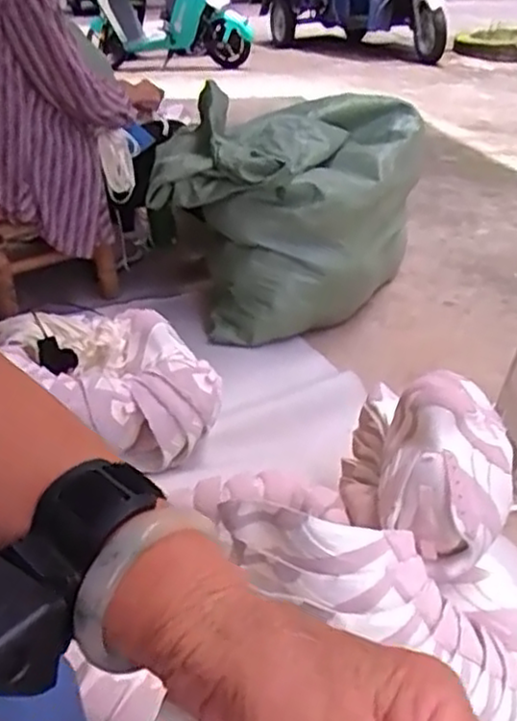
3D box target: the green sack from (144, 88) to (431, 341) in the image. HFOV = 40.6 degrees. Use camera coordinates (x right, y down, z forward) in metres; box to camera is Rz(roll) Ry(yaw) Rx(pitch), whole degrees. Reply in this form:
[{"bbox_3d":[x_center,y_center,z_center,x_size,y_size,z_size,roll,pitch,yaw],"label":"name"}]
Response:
[{"bbox_3d":[0.065,-0.312,1.569,0.482,0.439,0.423,8,33,17],"label":"green sack"}]

